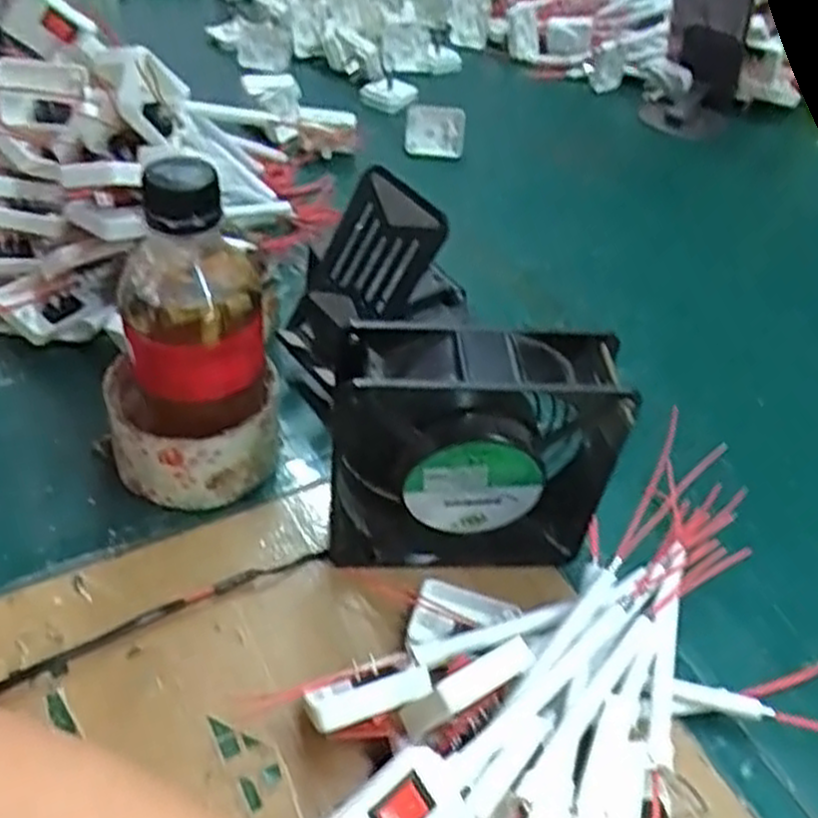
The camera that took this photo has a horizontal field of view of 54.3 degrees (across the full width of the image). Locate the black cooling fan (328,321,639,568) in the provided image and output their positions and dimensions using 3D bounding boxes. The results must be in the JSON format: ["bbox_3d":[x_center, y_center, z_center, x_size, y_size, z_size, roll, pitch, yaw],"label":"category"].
[{"bbox_3d":[0.026,0.021,0.355,0.117,0.121,0.039,2,45,-5],"label":"black cooling fan"}]

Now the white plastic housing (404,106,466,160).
[{"bbox_3d":[0.023,-0.241,0.698,0.051,0.044,0.013,4,8,-8],"label":"white plastic housing"}]

